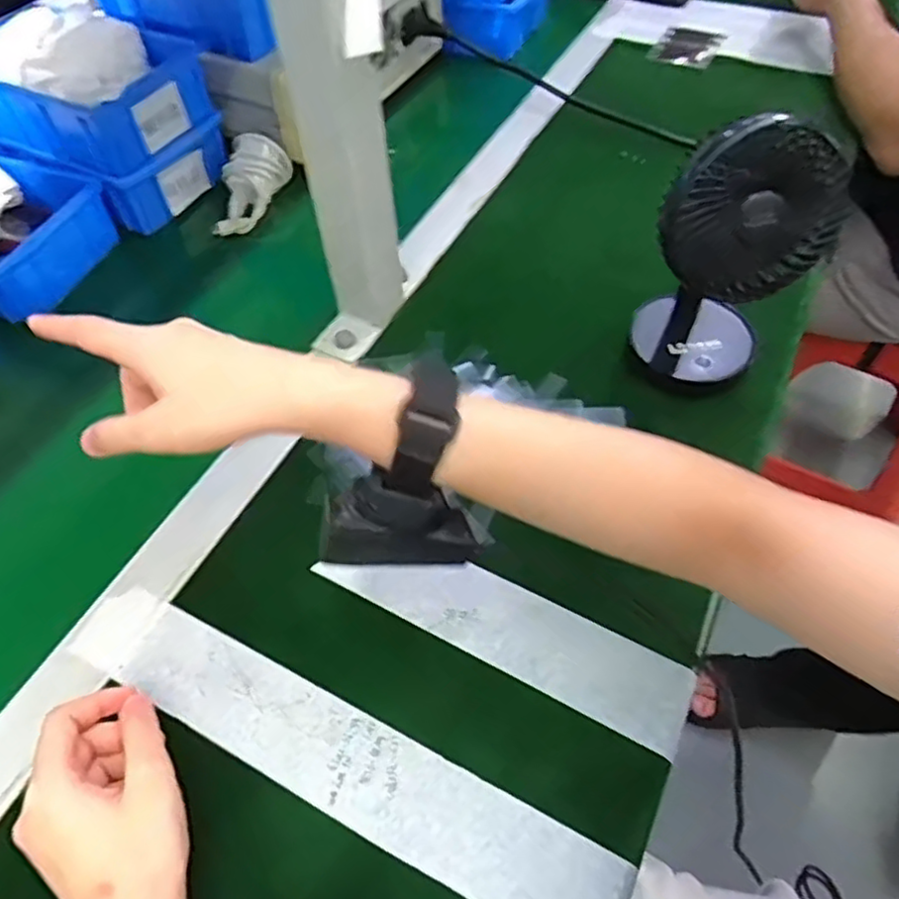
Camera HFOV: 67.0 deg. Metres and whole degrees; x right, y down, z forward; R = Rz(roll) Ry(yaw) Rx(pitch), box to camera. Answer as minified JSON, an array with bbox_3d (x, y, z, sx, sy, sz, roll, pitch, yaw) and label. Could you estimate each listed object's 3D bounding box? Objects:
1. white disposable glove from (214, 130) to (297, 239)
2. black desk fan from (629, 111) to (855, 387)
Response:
[{"bbox_3d":[-0.188,-0.256,0.651,0.066,0.045,0.100,1,54,3],"label":"white disposable glove"},{"bbox_3d":[0.181,-0.115,0.439,0.094,0.170,0.084,29,60,21],"label":"black desk fan"}]

